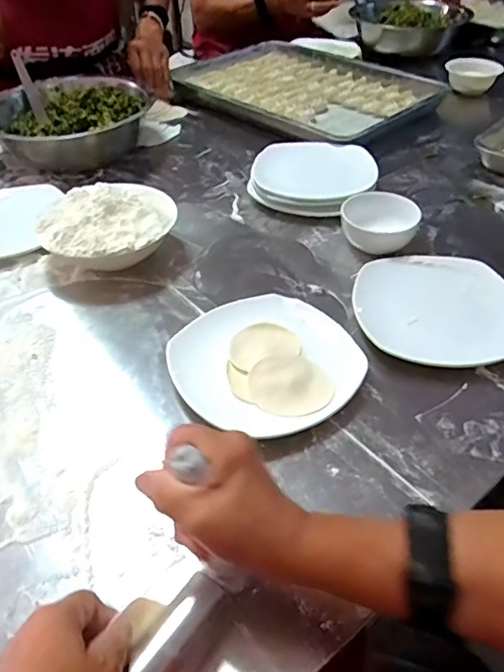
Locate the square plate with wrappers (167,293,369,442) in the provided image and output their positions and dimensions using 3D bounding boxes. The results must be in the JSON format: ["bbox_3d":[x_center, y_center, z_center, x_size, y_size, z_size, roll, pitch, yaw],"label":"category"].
[{"bbox_3d":[0.012,0.027,0.537,0.172,0.021,0.172,-24,49,-22],"label":"square plate with wrappers"}]

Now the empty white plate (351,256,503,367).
[{"bbox_3d":[0.207,-0.032,0.598,0.177,0.021,0.170,-1,44,0],"label":"empty white plate"}]

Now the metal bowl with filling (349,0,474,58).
[{"bbox_3d":[0.388,-0.782,1.315,0.281,0.075,0.250,10,45,12],"label":"metal bowl with filling"}]

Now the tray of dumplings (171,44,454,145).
[{"bbox_3d":[0.101,-0.502,1.072,0.502,0.039,0.369,33,54,30],"label":"tray of dumplings"}]

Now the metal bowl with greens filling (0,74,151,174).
[{"bbox_3d":[-0.314,-0.364,0.914,0.261,0.087,0.213,-26,50,-24],"label":"metal bowl with greens filling"}]

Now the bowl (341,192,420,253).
[{"bbox_3d":[0.166,-0.147,0.697,0.099,0.052,0.081,13,46,14],"label":"bowl"}]

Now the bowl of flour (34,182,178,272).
[{"bbox_3d":[-0.180,-0.134,0.677,0.165,0.070,0.165,-1,44,0],"label":"bowl of flour"}]

